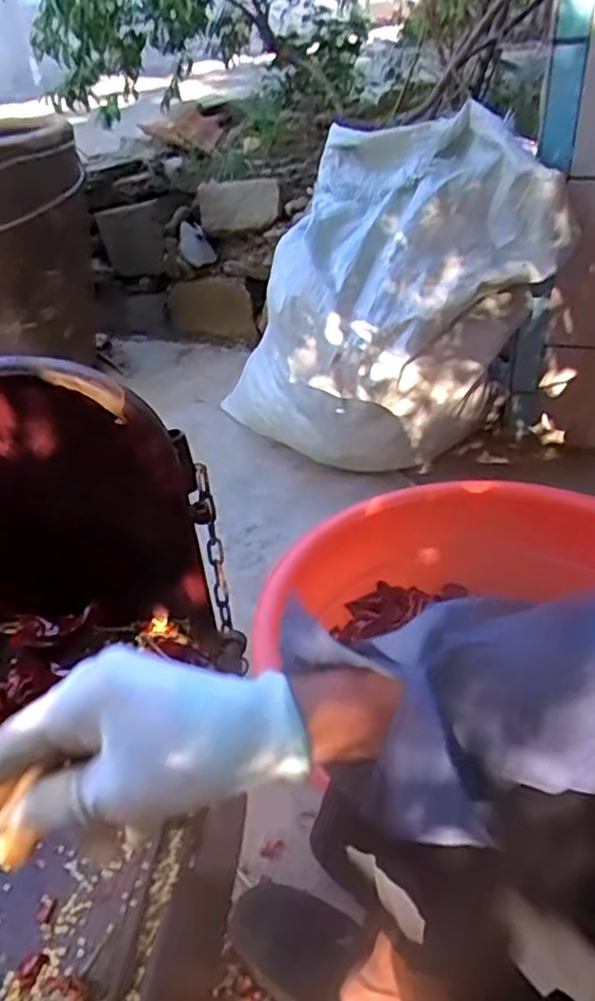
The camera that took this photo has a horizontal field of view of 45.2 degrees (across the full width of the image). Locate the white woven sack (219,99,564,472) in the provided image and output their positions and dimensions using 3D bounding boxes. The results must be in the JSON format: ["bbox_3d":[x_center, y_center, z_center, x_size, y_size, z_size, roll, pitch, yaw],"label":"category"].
[{"bbox_3d":[0.155,-0.381,1.384,0.501,0.569,0.473,-12,34,-13],"label":"white woven sack"}]

